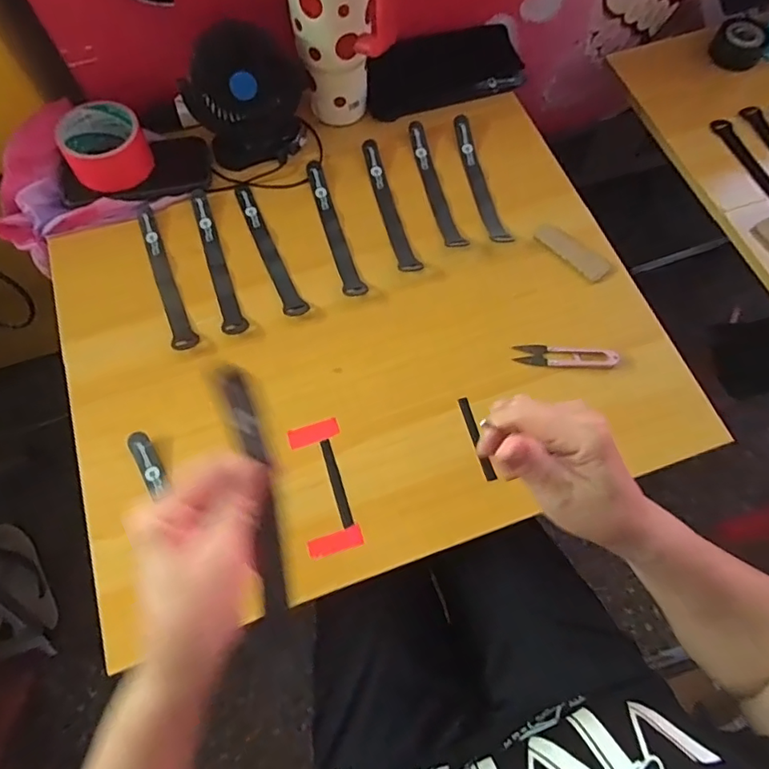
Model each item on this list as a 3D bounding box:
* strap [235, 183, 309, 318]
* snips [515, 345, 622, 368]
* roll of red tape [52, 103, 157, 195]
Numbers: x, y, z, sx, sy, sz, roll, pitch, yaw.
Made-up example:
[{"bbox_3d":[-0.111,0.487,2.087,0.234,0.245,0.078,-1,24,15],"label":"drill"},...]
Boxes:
[{"bbox_3d":[-0.130,-0.152,0.588,0.024,0.004,0.190,-24,69,-10],"label":"strap"},{"bbox_3d":[0.183,-0.029,0.531,0.100,0.009,0.023,3,68,0],"label":"snips"},{"bbox_3d":[-0.308,-0.263,0.589,0.086,0.051,0.086,-27,70,-10],"label":"roll of red tape"}]

